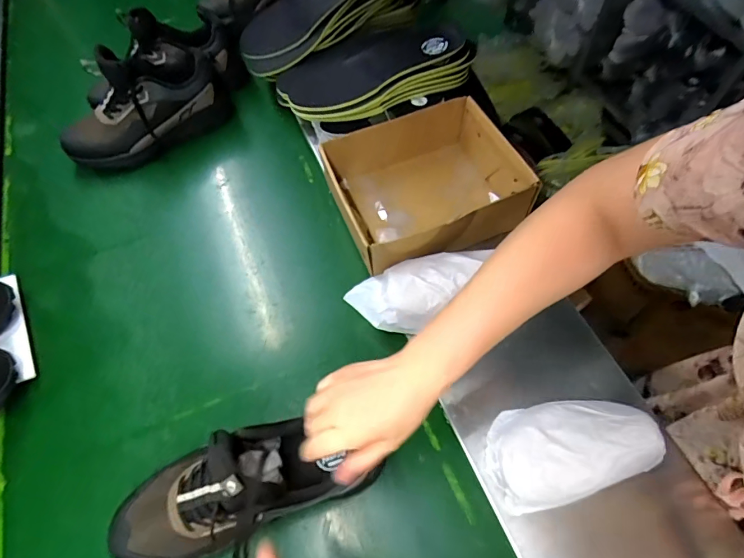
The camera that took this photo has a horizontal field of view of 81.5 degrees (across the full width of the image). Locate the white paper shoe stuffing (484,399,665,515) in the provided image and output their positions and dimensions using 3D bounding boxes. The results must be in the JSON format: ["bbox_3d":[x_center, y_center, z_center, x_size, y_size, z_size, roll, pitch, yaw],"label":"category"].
[{"bbox_3d":[0.217,0.184,0.482,0.167,0.078,0.103,-16,60,-7],"label":"white paper shoe stuffing"}]

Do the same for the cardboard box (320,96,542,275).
[{"bbox_3d":[0.081,-0.135,0.696,0.270,0.134,0.231,-21,61,-10],"label":"cardboard box"}]

